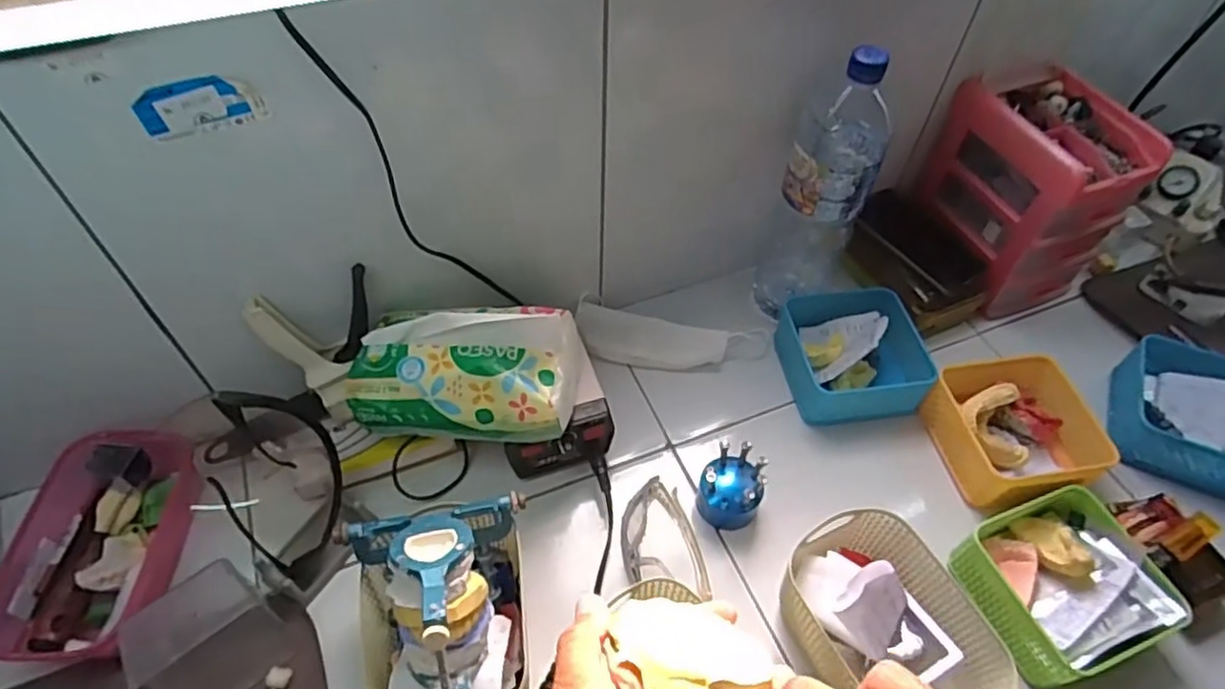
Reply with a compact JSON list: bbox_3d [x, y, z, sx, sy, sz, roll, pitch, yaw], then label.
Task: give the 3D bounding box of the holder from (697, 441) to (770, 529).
[{"bbox_3d":[0.111,0.132,0.651,0.059,0.061,0.062,1,52,-1],"label":"holder"}]

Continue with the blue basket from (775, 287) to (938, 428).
[{"bbox_3d":[0.255,0.010,0.744,0.134,0.059,0.145,-9,53,-9],"label":"blue basket"}]

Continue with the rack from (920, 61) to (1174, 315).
[{"bbox_3d":[0.472,-0.178,0.803,0.144,0.193,0.186,-22,56,-19],"label":"rack"}]

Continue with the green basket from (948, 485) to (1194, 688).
[{"bbox_3d":[0.386,0.212,0.606,0.140,0.067,0.136,-16,54,-14],"label":"green basket"}]

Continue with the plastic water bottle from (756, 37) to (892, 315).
[{"bbox_3d":[0.220,-0.149,0.711,0.097,0.299,0.087,18,53,11],"label":"plastic water bottle"}]

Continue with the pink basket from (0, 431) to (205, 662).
[{"bbox_3d":[-0.440,0.170,0.592,0.117,0.071,0.184,1,52,-2],"label":"pink basket"}]

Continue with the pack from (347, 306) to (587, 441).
[{"bbox_3d":[-0.129,0.014,0.619,0.198,0.070,0.119,4,52,1],"label":"pack"}]

